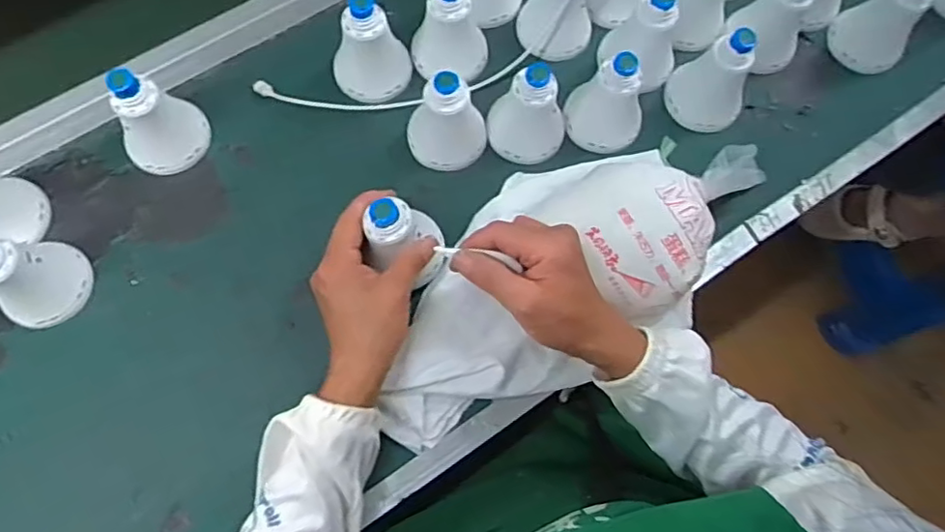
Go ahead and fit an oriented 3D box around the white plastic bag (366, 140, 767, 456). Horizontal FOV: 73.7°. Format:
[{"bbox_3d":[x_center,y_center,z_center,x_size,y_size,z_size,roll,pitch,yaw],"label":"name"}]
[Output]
[{"bbox_3d":[0.067,-0.006,0.462,0.339,0.078,0.161,-27,77,-10],"label":"white plastic bag"}]

